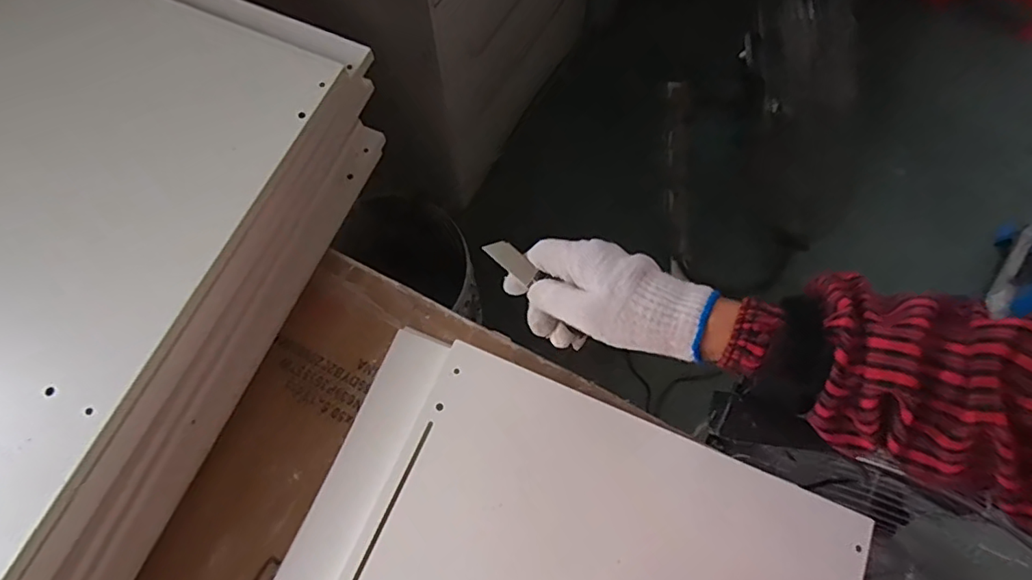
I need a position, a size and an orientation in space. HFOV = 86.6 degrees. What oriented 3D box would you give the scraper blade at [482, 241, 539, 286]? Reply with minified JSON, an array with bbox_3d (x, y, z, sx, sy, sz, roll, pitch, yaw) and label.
[{"bbox_3d":[-0.003,-0.024,0.413,0.042,0.008,0.014,37,73,0],"label":"scraper blade"}]

